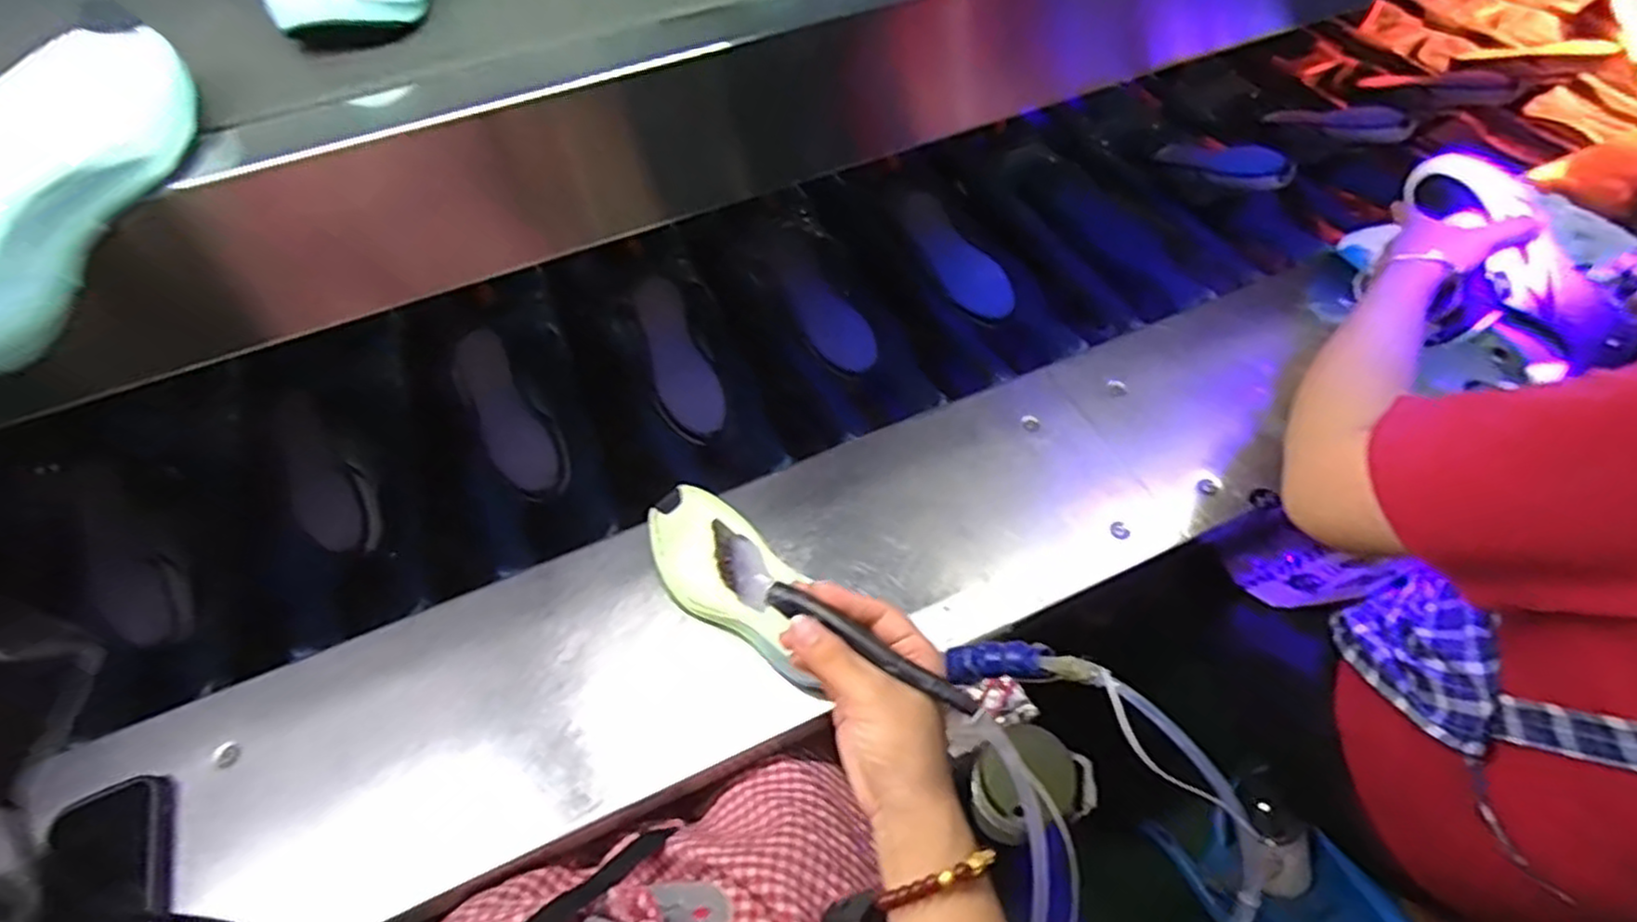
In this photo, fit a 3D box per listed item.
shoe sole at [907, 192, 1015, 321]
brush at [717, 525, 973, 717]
[{"bbox_3d":[0.171,-0.248,0.911,0.180,0.011,0.079,44,71,-2],"label":"shoe sole"},{"bbox_3d":[0.006,0.088,0.388,0.166,0.027,0.021,29,59,24],"label":"brush"}]

